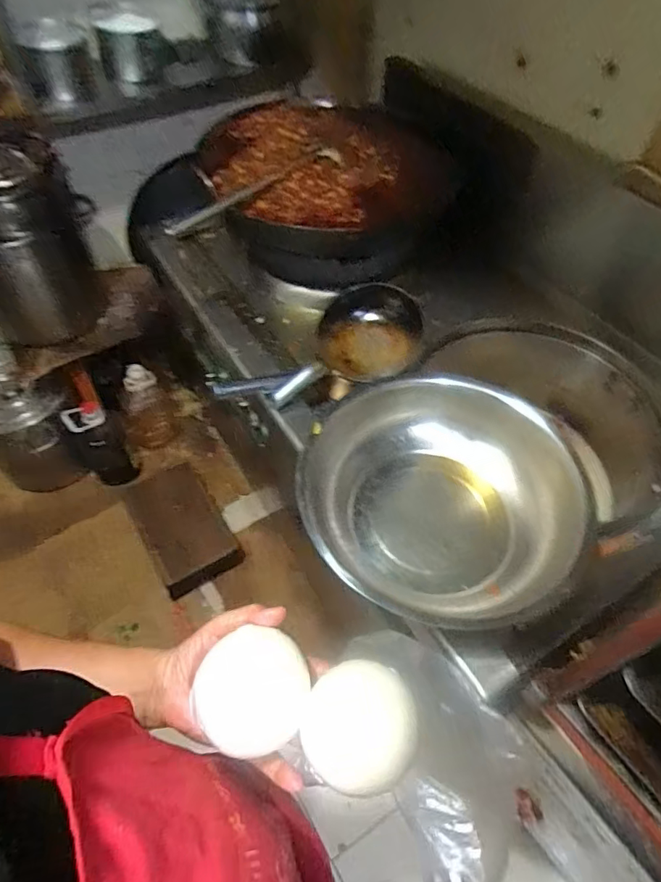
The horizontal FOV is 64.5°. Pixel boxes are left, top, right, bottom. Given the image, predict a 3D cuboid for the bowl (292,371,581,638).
[{"bbox_3d":[0.149,0.079,0.828,0.364,0.136,0.377,0,52,0],"label":"bowl"}]

